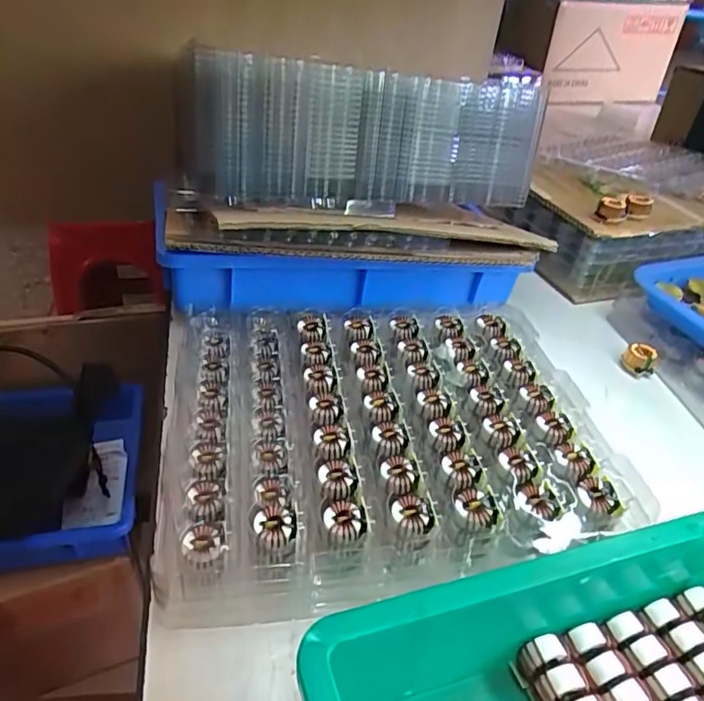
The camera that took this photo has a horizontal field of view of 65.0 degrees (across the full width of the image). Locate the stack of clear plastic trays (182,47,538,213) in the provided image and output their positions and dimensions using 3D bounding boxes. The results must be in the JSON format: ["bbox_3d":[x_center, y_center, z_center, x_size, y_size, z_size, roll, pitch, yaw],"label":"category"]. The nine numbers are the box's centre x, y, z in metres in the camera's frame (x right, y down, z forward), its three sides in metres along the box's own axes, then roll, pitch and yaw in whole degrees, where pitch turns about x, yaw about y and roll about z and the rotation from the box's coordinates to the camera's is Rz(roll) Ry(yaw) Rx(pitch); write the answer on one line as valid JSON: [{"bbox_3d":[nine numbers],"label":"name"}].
[{"bbox_3d":[0.005,-0.198,0.496,0.326,0.106,0.141,-4,38,-12],"label":"stack of clear plastic trays"}]

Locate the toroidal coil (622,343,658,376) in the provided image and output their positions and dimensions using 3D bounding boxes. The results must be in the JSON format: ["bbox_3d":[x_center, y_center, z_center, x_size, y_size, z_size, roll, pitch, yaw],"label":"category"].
[{"bbox_3d":[0.277,0.007,0.529,0.028,0.019,0.026,3,37,-2],"label":"toroidal coil"}]

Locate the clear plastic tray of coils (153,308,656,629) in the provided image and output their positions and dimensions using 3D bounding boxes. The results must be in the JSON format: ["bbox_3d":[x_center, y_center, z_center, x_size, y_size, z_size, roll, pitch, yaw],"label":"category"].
[{"bbox_3d":[0.024,0.050,0.407,0.300,0.032,0.256,-3,38,-11],"label":"clear plastic tray of coils"}]

